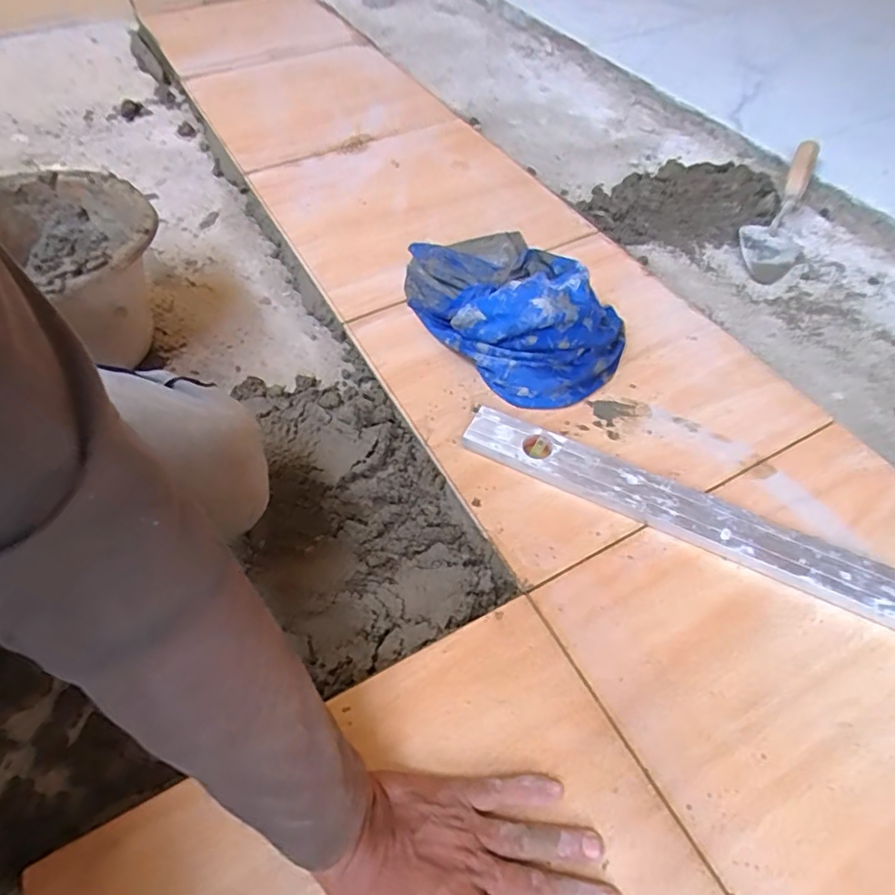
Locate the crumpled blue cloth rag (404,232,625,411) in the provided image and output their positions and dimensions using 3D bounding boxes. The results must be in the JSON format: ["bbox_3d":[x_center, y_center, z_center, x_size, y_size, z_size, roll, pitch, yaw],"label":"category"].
[{"bbox_3d":[0.071,-0.189,0.680,0.195,0.083,0.314,-28,58,-20],"label":"crumpled blue cloth rag"}]

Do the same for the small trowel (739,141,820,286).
[{"bbox_3d":[0.491,-0.342,0.845,0.086,0.035,0.262,23,77,16],"label":"small trowel"}]

